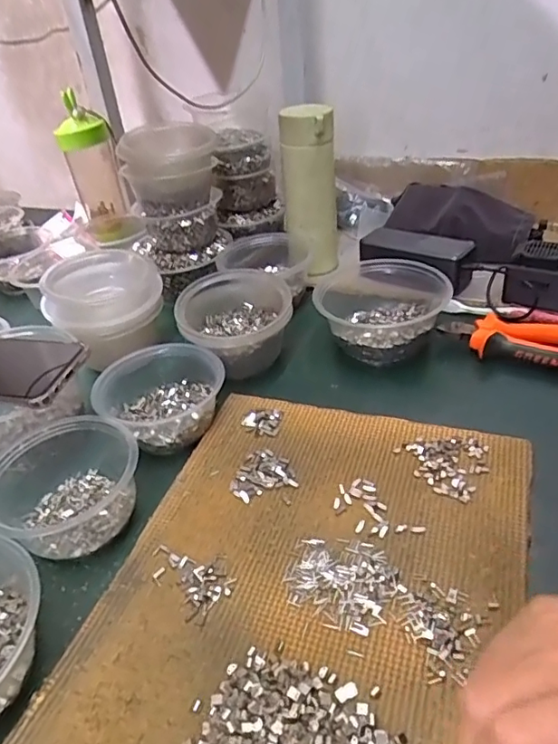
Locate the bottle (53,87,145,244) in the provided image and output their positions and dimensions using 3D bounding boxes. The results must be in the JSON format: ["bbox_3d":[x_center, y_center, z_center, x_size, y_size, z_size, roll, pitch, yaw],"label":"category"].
[{"bbox_3d":[-0.275,-0.297,0.817,0.079,0.197,0.091,-18,38,-15],"label":"bottle"}]

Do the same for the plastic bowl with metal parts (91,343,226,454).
[{"bbox_3d":[-0.110,0.019,0.504,0.111,0.052,0.111,-4,37,3],"label":"plastic bowl with metal parts"}]

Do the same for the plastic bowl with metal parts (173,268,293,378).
[{"bbox_3d":[-0.042,-0.052,0.569,0.110,0.067,0.116,-3,37,5],"label":"plastic bowl with metal parts"}]

